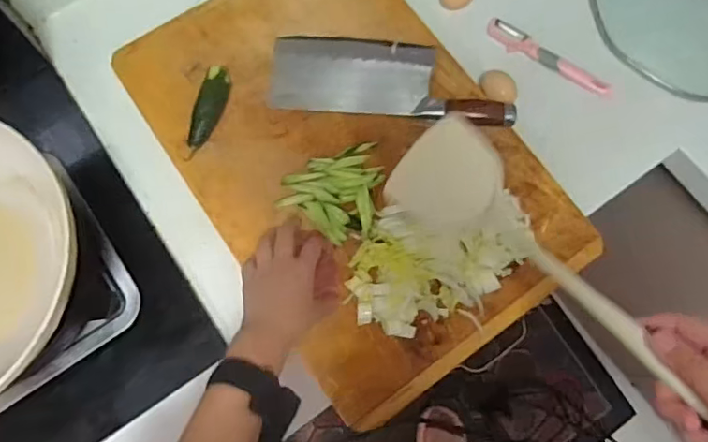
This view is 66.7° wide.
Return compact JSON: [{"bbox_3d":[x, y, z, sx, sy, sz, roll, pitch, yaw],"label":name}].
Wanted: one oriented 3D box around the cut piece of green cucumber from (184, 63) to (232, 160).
[{"bbox_3d":[-0.178,-0.130,0.652,0.033,0.029,0.112,15,75,3],"label":"cut piece of green cucumber"}]

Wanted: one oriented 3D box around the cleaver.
[{"bbox_3d":[0.049,-0.181,0.678,0.302,0.016,0.106,5,75,0],"label":"cleaver"}]

